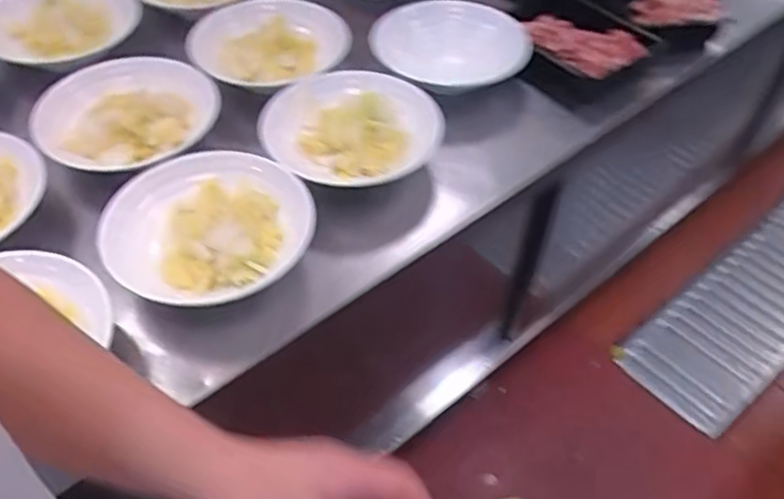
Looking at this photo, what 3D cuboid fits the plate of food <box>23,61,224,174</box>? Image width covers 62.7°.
[{"bbox_3d":[-0.351,-0.177,0.838,0.188,0.049,0.204,1,49,-1],"label":"plate of food"}]

